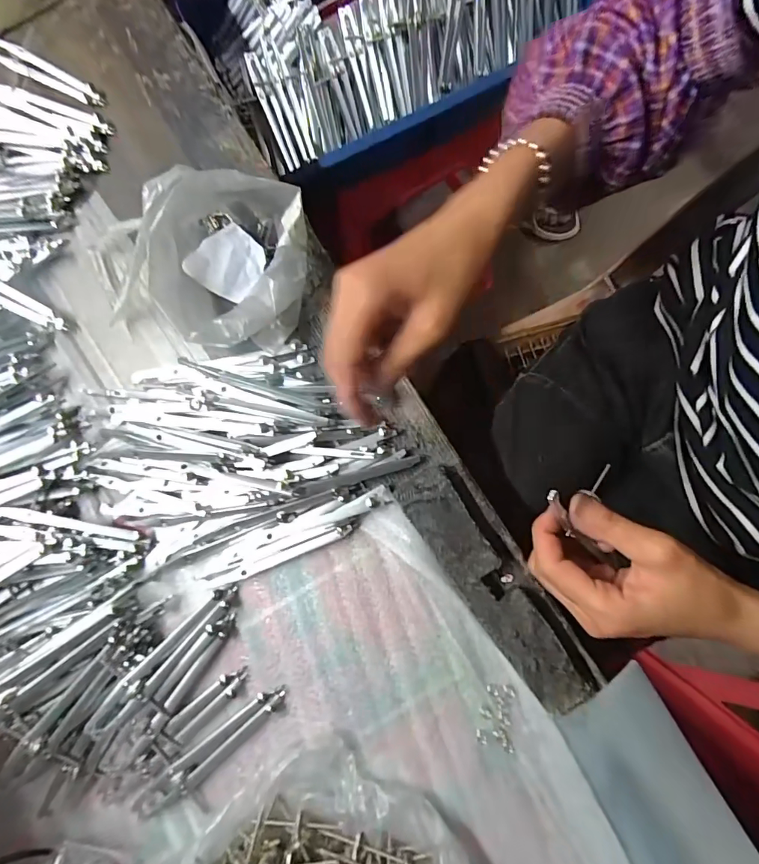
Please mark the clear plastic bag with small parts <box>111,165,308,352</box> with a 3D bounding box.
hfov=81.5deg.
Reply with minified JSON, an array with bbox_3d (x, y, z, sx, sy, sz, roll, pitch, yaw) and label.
[{"bbox_3d":[-0.130,-0.128,0.330,0.148,0.062,0.126,11,82,6],"label":"clear plastic bag with small parts"}]

